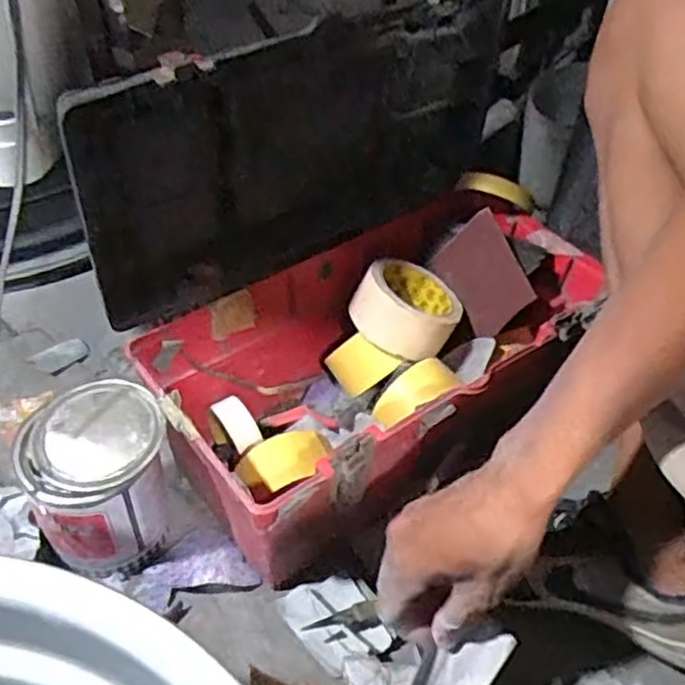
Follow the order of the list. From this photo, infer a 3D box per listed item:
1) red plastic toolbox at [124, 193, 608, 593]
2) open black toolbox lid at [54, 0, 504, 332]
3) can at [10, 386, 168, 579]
[{"bbox_3d":[0.039,0.022,0.672,0.413,0.160,0.204,-28,56,-28],"label":"red plastic toolbox"},{"bbox_3d":[-0.021,-0.163,0.605,0.415,0.213,0.025,-31,57,-28],"label":"open black toolbox lid"},{"bbox_3d":[-0.197,0.111,0.581,0.107,0.133,0.117,0,48,-8],"label":"can"}]

